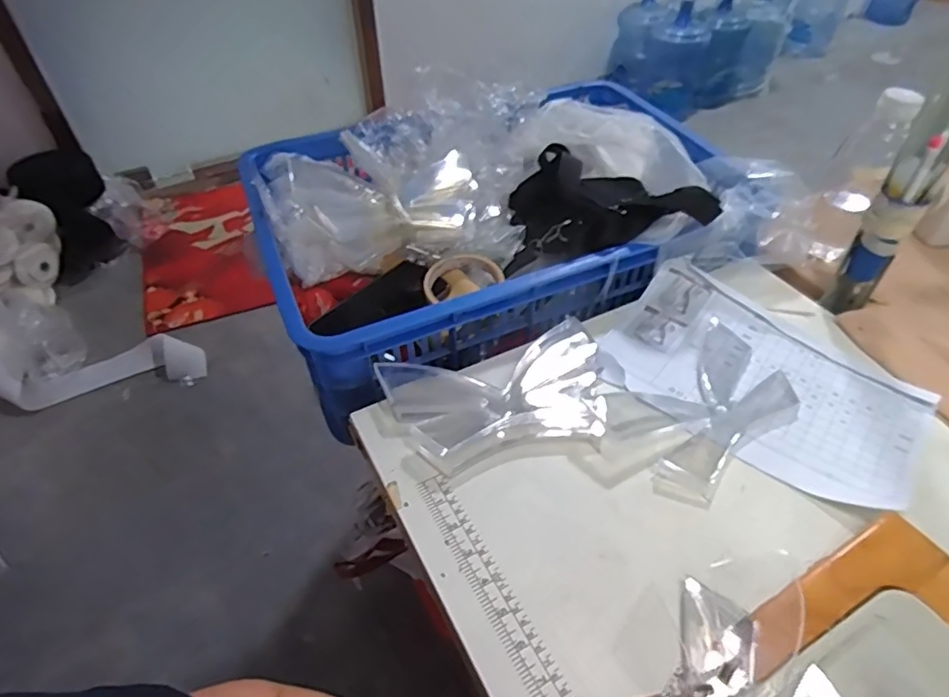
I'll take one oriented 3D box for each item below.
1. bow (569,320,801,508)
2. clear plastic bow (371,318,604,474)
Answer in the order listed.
[{"bbox_3d":[0.207,0.062,0.536,0.235,0.030,0.113,-31,53,-25],"label":"bow"},{"bbox_3d":[0.026,0.038,0.548,0.209,0.015,0.129,-13,47,-11],"label":"clear plastic bow"}]

